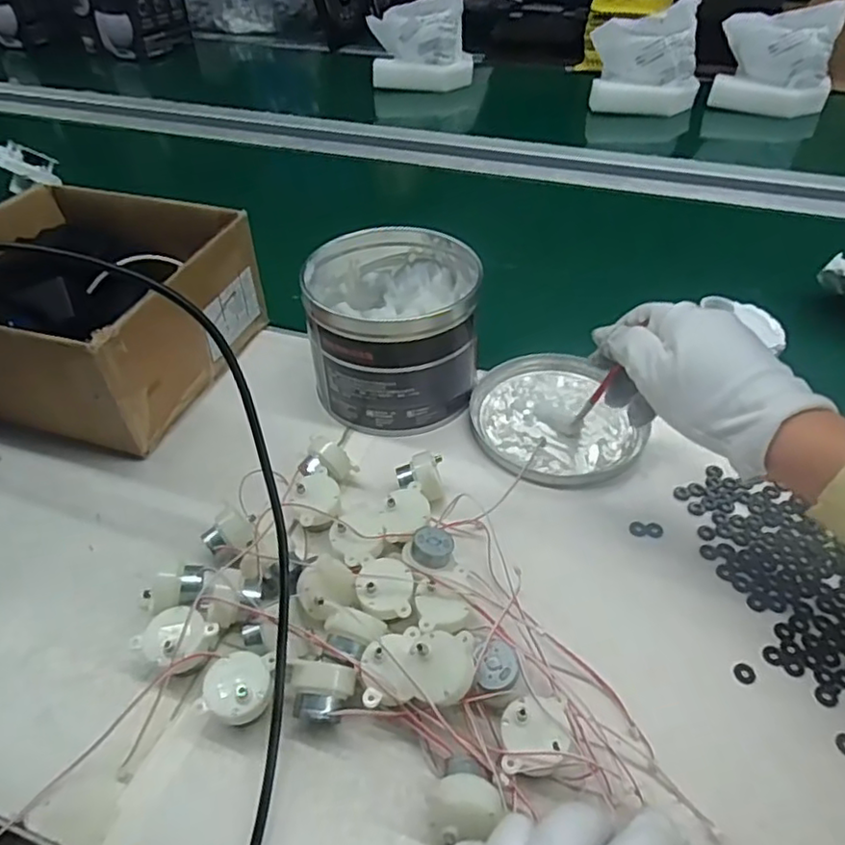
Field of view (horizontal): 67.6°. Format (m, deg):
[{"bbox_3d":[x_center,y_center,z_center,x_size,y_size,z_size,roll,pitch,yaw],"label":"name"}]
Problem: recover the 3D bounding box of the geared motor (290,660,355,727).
[{"bbox_3d":[-0.050,0.137,0.317,0.034,0.025,0.027,-4,44,-4],"label":"geared motor"}]

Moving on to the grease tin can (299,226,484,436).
[{"bbox_3d":[-0.023,-0.077,0.486,0.126,0.102,0.134,-5,44,-4],"label":"grease tin can"}]

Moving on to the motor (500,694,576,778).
[{"bbox_3d":[0.053,0.150,0.299,0.031,0.024,0.034,4,44,4],"label":"motor"}]

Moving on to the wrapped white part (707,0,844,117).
[{"bbox_3d":[0.545,-0.559,0.968,0.168,0.127,0.139,20,47,20],"label":"wrapped white part"}]

